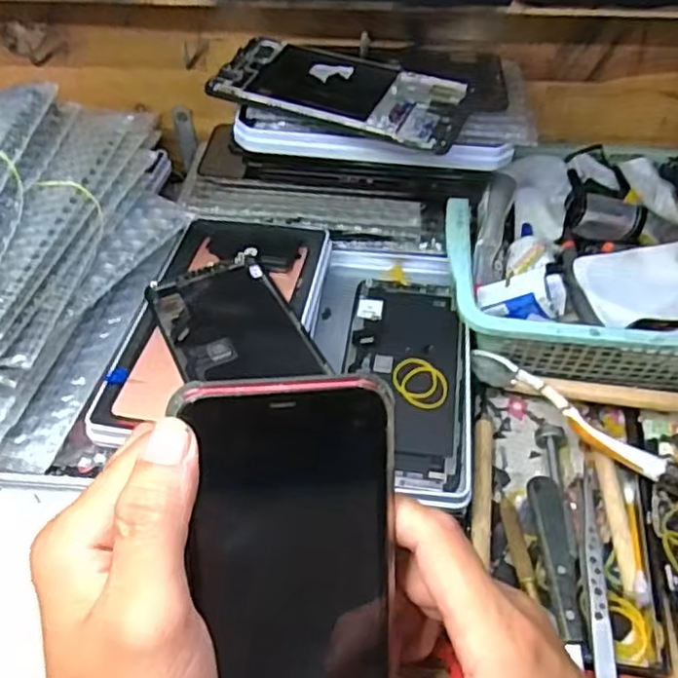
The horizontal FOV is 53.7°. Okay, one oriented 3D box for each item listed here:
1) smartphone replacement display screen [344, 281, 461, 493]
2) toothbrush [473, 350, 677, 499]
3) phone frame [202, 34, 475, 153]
[{"bbox_3d":[0.040,0.021,0.415,0.069,0.004,0.152,4,49,5],"label":"smartphone replacement display screen"},{"bbox_3d":[0.156,0.057,0.396,0.172,0.022,0.020,30,55,25],"label":"toothbrush"},{"bbox_3d":[0.003,-0.154,0.413,0.152,0.009,0.072,15,50,14],"label":"phone frame"}]

